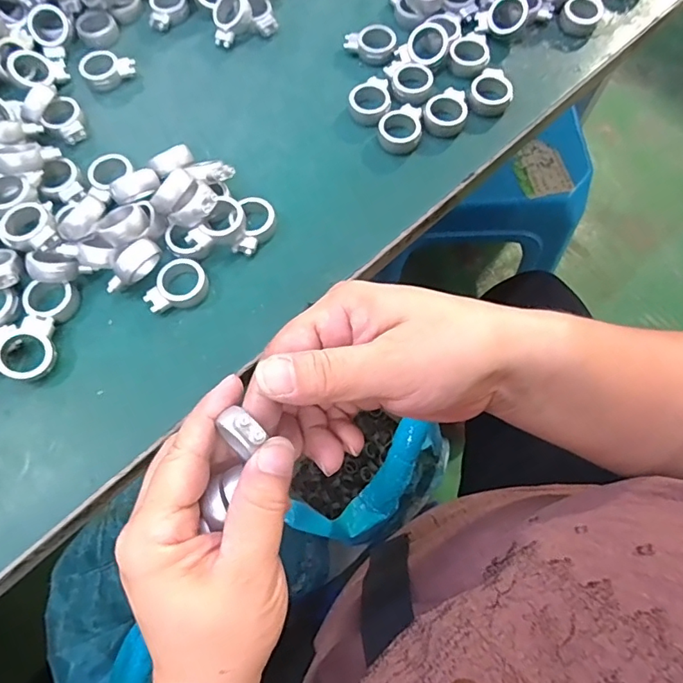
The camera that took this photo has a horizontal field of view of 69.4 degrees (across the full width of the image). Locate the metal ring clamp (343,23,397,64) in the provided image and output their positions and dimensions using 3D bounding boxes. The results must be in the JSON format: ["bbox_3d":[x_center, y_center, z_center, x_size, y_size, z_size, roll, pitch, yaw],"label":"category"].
[{"bbox_3d":[0.019,-0.197,0.327,0.033,0.011,0.026,5,70,3],"label":"metal ring clamp"}]

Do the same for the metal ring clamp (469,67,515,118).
[{"bbox_3d":[0.095,-0.158,0.311,0.026,0.009,0.033,17,71,7],"label":"metal ring clamp"}]

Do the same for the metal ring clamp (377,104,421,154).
[{"bbox_3d":[0.036,-0.132,0.302,0.026,0.010,0.031,8,70,3],"label":"metal ring clamp"}]

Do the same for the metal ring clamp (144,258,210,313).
[{"bbox_3d":[-0.089,-0.030,0.266,0.033,0.011,0.024,-23,71,-7],"label":"metal ring clamp"}]

